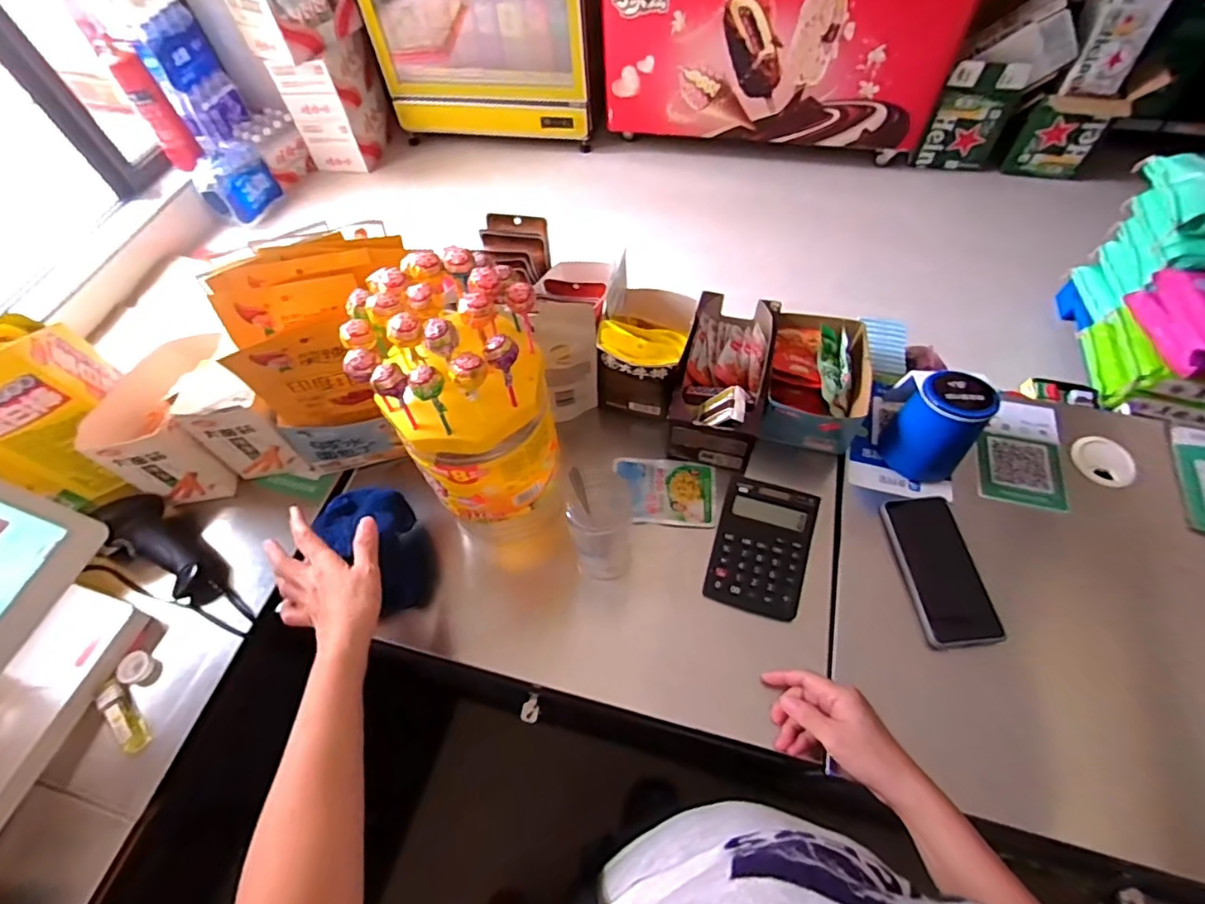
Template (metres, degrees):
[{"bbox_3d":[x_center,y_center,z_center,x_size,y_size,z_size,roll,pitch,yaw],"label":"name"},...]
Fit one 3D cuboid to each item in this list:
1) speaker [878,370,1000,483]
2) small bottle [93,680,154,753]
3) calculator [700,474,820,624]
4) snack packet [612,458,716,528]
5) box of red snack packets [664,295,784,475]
[{"bbox_3d":[0.380,-0.028,0.623,0.085,0.114,0.086,33,66,21],"label":"speaker"},{"bbox_3d":[-0.478,0.259,0.545,0.082,0.020,0.024,36,67,22],"label":"small bottle"},{"bbox_3d":[0.177,0.102,0.602,0.101,0.027,0.139,14,61,12],"label":"calculator"},{"bbox_3d":[0.076,0.049,0.659,0.119,0.020,0.088,1,59,4],"label":"snack packet"},{"bbox_3d":[0.152,-0.097,0.684,0.104,0.095,0.212,11,60,10],"label":"box of red snack packets"}]

